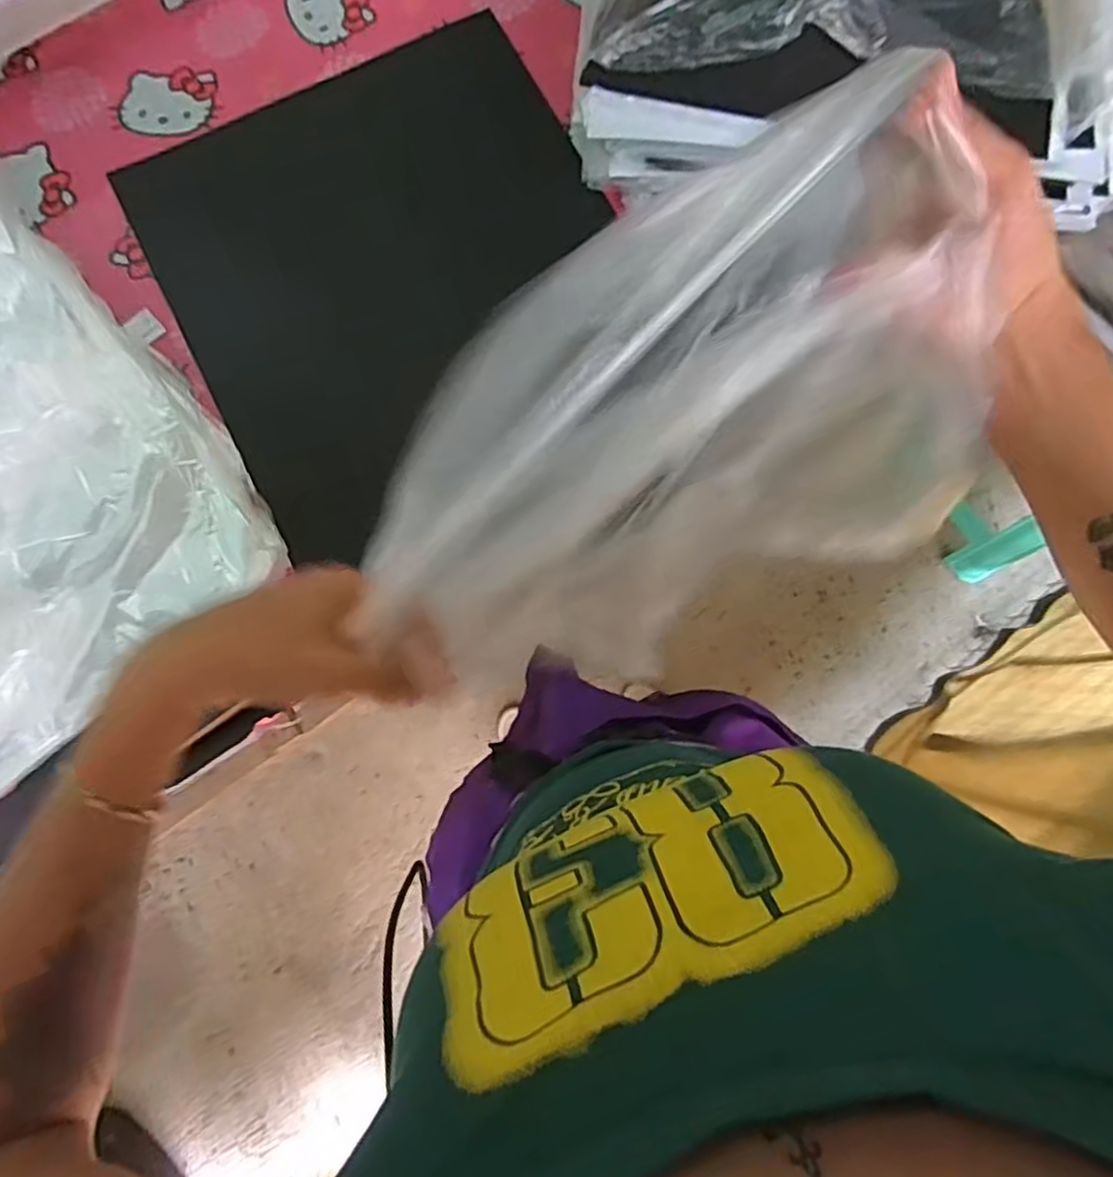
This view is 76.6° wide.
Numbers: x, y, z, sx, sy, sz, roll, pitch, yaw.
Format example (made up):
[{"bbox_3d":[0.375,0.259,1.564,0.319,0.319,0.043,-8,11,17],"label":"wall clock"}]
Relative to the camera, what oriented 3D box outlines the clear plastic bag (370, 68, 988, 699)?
[{"bbox_3d":[0.039,-0.055,0.343,0.274,0.193,0.155,-25,79,-4],"label":"clear plastic bag"}]

